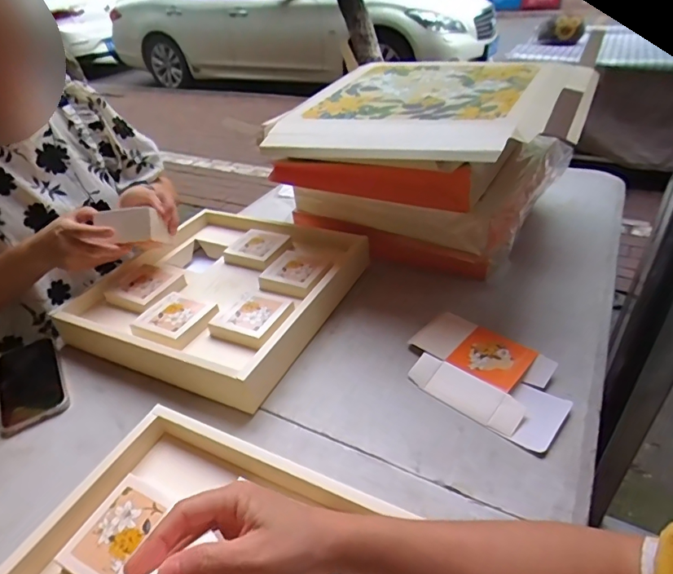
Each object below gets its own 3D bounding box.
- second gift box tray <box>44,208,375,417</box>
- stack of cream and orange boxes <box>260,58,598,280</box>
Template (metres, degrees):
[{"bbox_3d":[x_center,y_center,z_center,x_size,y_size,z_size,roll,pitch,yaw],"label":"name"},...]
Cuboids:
[{"bbox_3d":[-0.176,-0.006,0.718,0.338,0.059,0.356,12,41,24],"label":"second gift box tray"},{"bbox_3d":[0.160,-0.209,0.767,0.426,0.237,0.419,17,43,29],"label":"stack of cream and orange boxes"}]

